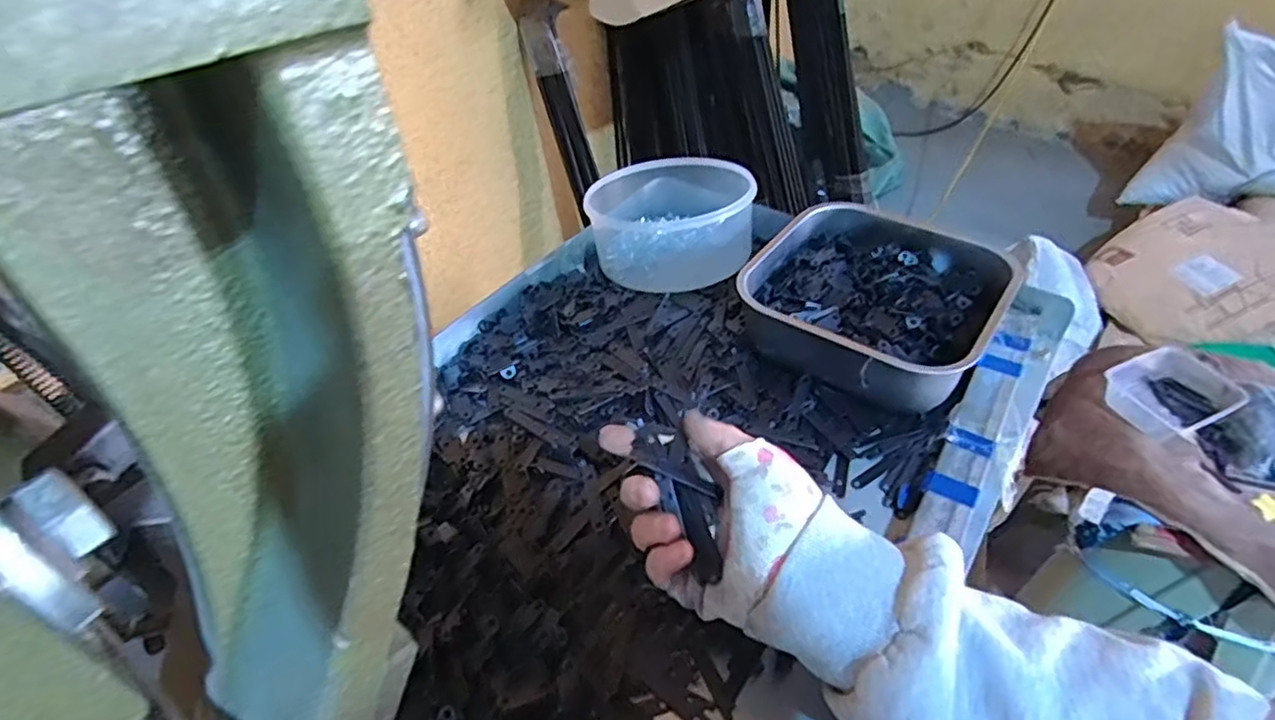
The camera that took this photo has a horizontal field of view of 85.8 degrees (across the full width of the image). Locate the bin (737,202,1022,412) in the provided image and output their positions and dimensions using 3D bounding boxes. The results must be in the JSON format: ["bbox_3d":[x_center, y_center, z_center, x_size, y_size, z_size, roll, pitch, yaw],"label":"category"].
[{"bbox_3d":[0.184,-0.052,0.537,0.174,0.053,0.197,27,52,27],"label":"bin"}]

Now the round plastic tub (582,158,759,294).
[{"bbox_3d":[0.033,-0.126,0.626,0.134,0.070,0.124,-1,45,1],"label":"round plastic tub"}]

